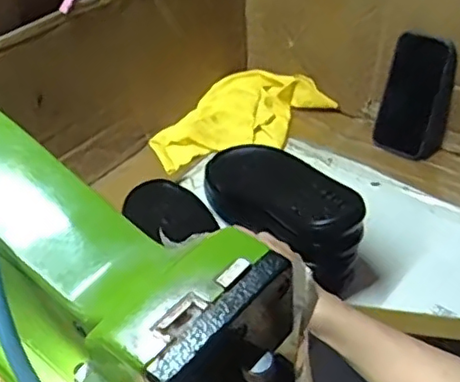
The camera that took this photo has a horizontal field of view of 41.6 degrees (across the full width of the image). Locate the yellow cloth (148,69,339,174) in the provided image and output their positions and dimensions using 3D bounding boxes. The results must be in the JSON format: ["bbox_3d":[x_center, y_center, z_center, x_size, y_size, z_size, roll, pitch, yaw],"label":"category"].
[{"bbox_3d":[0.003,-0.118,0.943,0.273,0.044,0.181,-26,44,-26],"label":"yellow cloth"}]

